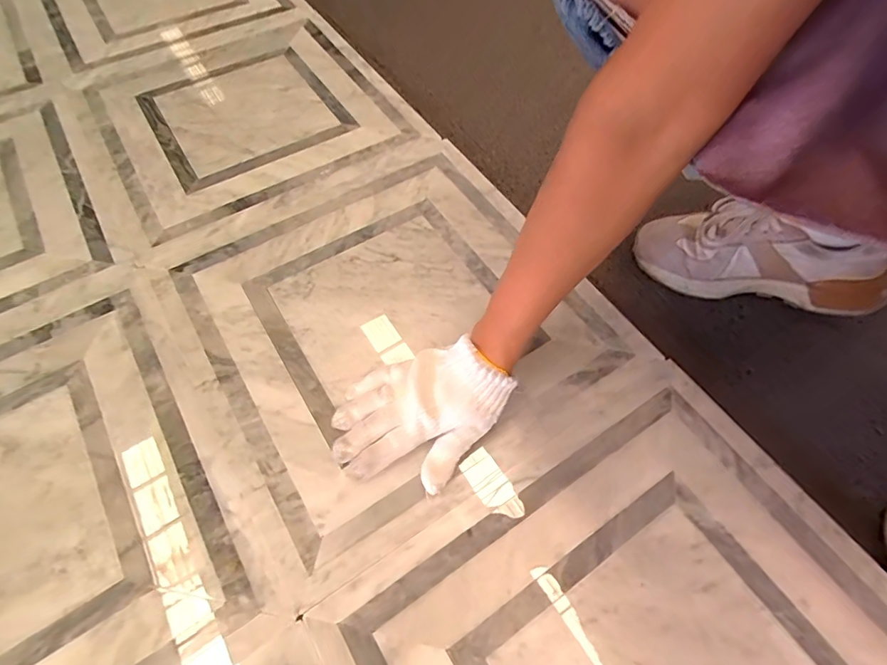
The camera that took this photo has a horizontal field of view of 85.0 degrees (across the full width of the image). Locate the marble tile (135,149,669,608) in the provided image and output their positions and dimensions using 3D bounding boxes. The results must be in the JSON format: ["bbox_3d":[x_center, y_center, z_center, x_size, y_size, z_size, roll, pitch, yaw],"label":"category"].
[{"bbox_3d":[-0.056,-0.023,0.512,0.396,0.015,0.394,-30,65,-17],"label":"marble tile"}]

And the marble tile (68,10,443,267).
[{"bbox_3d":[-0.282,-0.311,0.682,0.383,0.028,0.387,-29,64,-16],"label":"marble tile"}]

